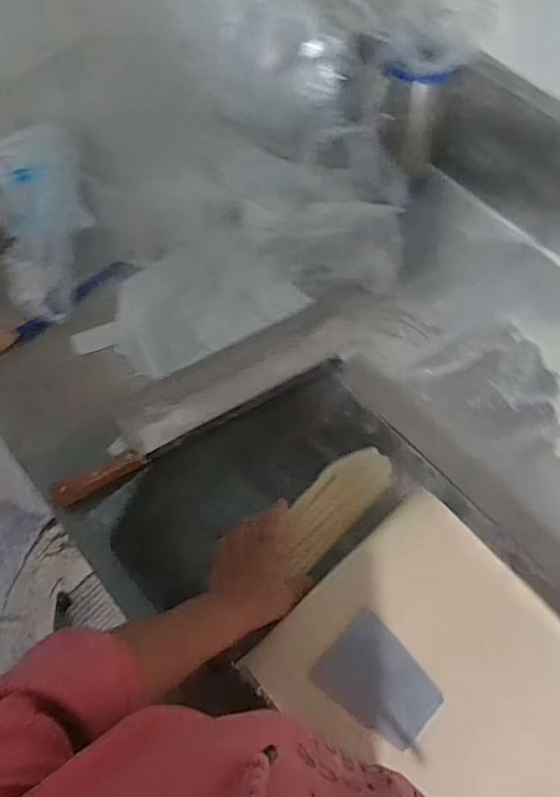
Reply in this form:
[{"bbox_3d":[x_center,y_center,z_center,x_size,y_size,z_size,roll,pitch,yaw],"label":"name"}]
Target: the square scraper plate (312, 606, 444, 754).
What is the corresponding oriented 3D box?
[{"bbox_3d":[0.093,0.263,0.504,0.102,0.004,0.079,42,73,15],"label":"square scraper plate"}]

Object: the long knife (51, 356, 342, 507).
[{"bbox_3d":[-0.097,0.040,0.695,0.397,0.020,0.028,-26,69,-9],"label":"long knife"}]

